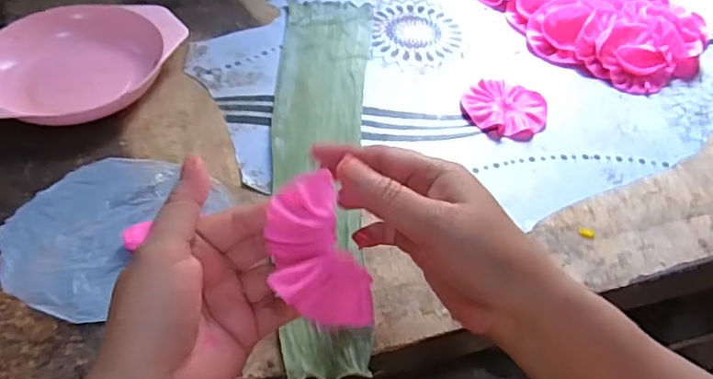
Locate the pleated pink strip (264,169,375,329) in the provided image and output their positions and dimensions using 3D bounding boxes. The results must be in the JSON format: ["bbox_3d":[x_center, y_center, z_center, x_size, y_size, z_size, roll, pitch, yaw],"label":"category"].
[{"bbox_3d":[-0.020,0.032,0.273,0.039,0.015,0.075,-18,92,-23],"label":"pleated pink strip"}]

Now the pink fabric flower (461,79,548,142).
[{"bbox_3d":[0.130,-0.071,0.492,0.070,0.007,0.067,2,50,-2],"label":"pink fabric flower"}]

